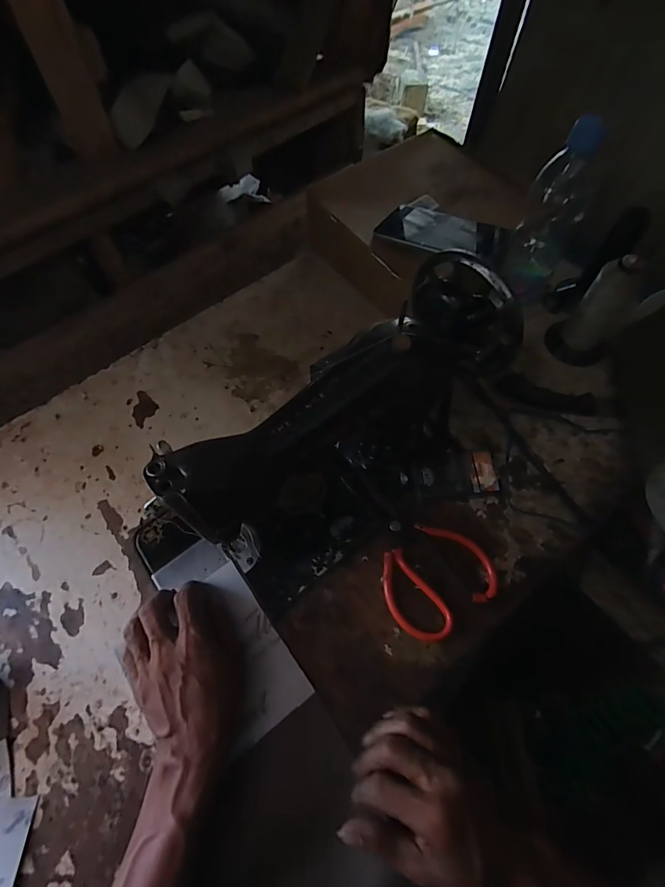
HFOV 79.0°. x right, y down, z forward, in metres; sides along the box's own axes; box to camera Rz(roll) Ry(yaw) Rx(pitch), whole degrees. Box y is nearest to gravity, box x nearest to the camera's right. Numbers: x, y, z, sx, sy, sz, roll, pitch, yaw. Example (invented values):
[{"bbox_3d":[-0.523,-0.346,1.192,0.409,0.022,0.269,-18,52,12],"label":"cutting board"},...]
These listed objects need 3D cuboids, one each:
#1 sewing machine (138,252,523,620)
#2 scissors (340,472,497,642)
[{"bbox_3d":[0.000,-0.001,0.400,0.376,0.187,0.165,-40,71,-18],"label":"sewing machine"},{"bbox_3d":[0.080,0.110,0.445,0.114,0.011,0.188,-33,68,-16],"label":"scissors"}]

